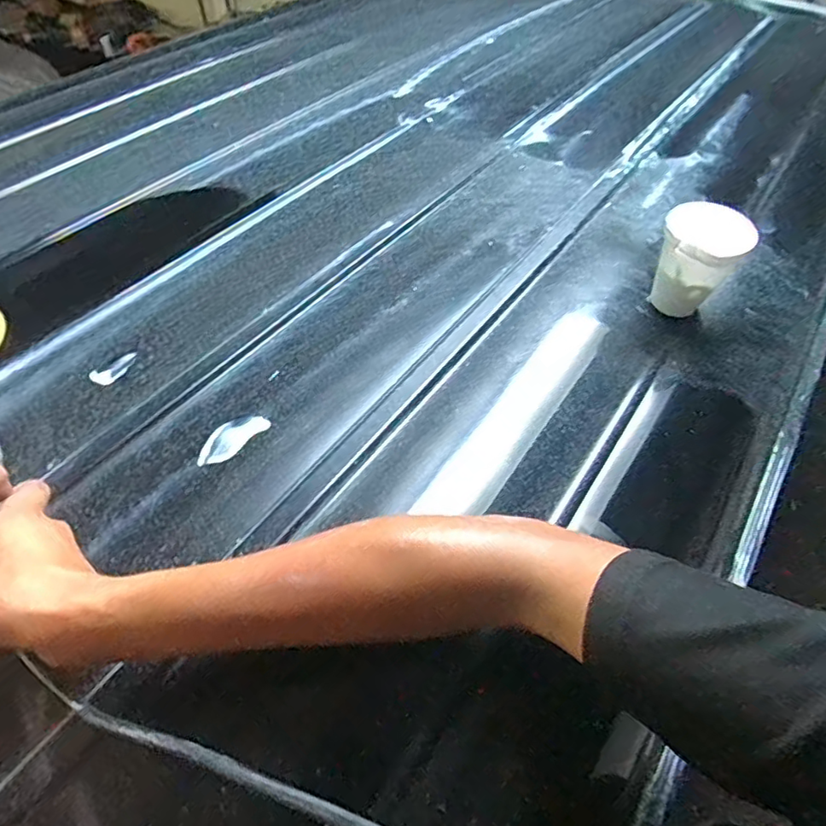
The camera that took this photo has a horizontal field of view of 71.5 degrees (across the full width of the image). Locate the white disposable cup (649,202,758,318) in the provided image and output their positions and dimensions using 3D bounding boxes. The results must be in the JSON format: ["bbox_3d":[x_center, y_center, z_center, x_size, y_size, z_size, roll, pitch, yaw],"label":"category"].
[{"bbox_3d":[0.287,-0.151,0.578,0.077,0.100,0.073,-1,47,1],"label":"white disposable cup"}]

